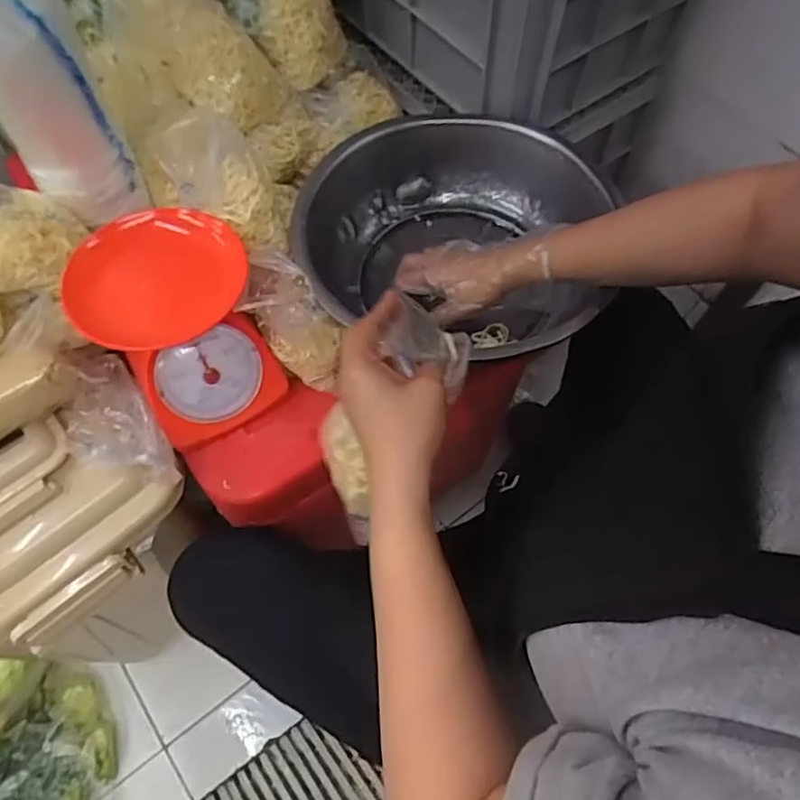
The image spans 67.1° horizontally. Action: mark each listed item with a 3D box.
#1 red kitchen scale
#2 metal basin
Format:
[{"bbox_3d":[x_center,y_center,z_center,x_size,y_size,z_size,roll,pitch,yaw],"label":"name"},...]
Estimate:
[{"bbox_3d":[-0.221,-0.073,0.611,0.146,0.165,0.157,-30,66,-16],"label":"red kitchen scale"},{"bbox_3d":[0.051,-0.174,0.711,0.322,0.128,0.329,1,61,-1],"label":"metal basin"}]

